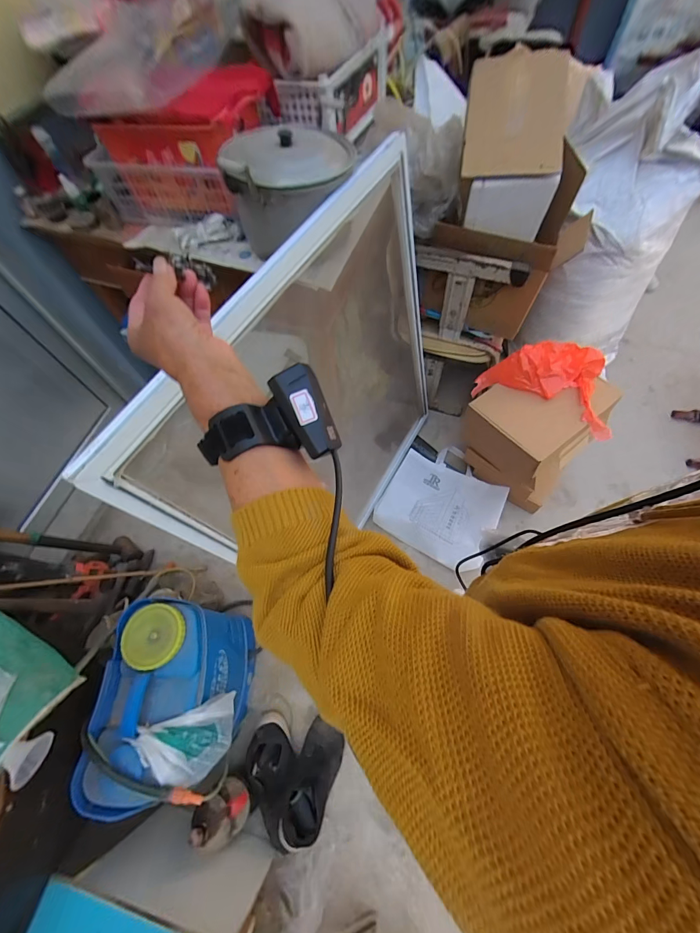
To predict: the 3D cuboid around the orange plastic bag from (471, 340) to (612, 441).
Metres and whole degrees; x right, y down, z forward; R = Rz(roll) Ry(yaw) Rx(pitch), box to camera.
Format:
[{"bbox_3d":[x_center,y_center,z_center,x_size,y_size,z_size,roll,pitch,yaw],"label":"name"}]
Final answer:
[{"bbox_3d":[0.564,-0.243,0.984,0.367,0.136,0.227,19,63,12],"label":"orange plastic bag"}]

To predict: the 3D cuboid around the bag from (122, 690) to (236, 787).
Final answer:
[{"bbox_3d":[-0.326,0.569,0.708,0.159,0.126,0.129,-20,62,-9],"label":"bag"}]

